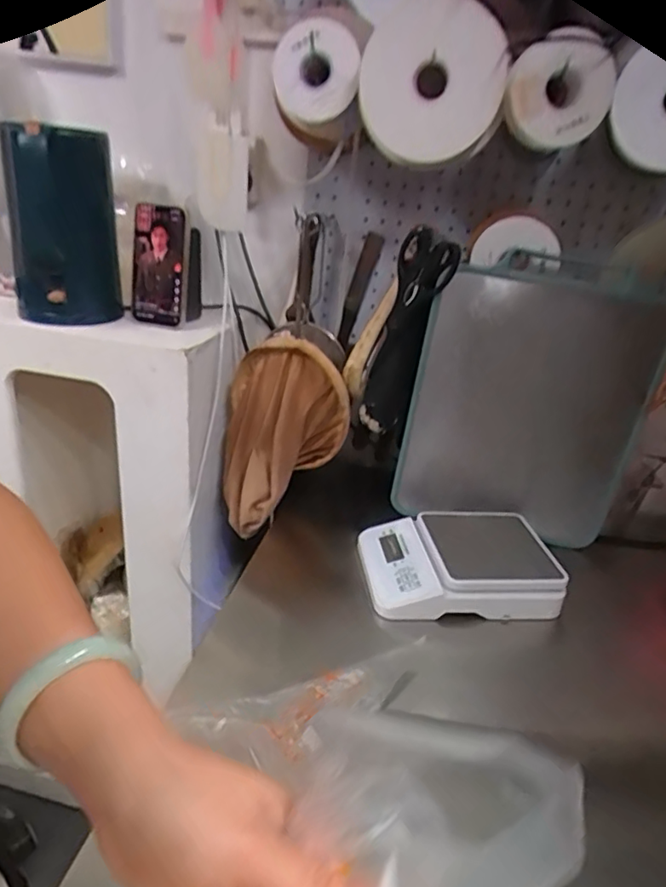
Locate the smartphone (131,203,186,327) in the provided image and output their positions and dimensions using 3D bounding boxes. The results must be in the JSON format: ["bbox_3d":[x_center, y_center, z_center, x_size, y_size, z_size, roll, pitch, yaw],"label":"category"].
[{"bbox_3d":[-0.243,-0.246,0.827,0.076,0.158,0.010,10,16,11],"label":"smartphone"}]

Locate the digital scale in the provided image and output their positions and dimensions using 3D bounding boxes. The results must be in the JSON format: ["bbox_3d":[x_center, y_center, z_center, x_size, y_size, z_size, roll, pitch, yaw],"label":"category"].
[{"bbox_3d":[0.150,0.142,0.727,0.227,0.045,0.163,3,25,-6],"label":"digital scale"}]

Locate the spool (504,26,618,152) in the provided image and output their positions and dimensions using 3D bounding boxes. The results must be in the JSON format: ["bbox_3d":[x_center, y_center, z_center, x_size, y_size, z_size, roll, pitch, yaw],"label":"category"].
[{"bbox_3d":[0.243,-0.378,0.633,0.107,0.112,0.066,13,26,15],"label":"spool"}]

